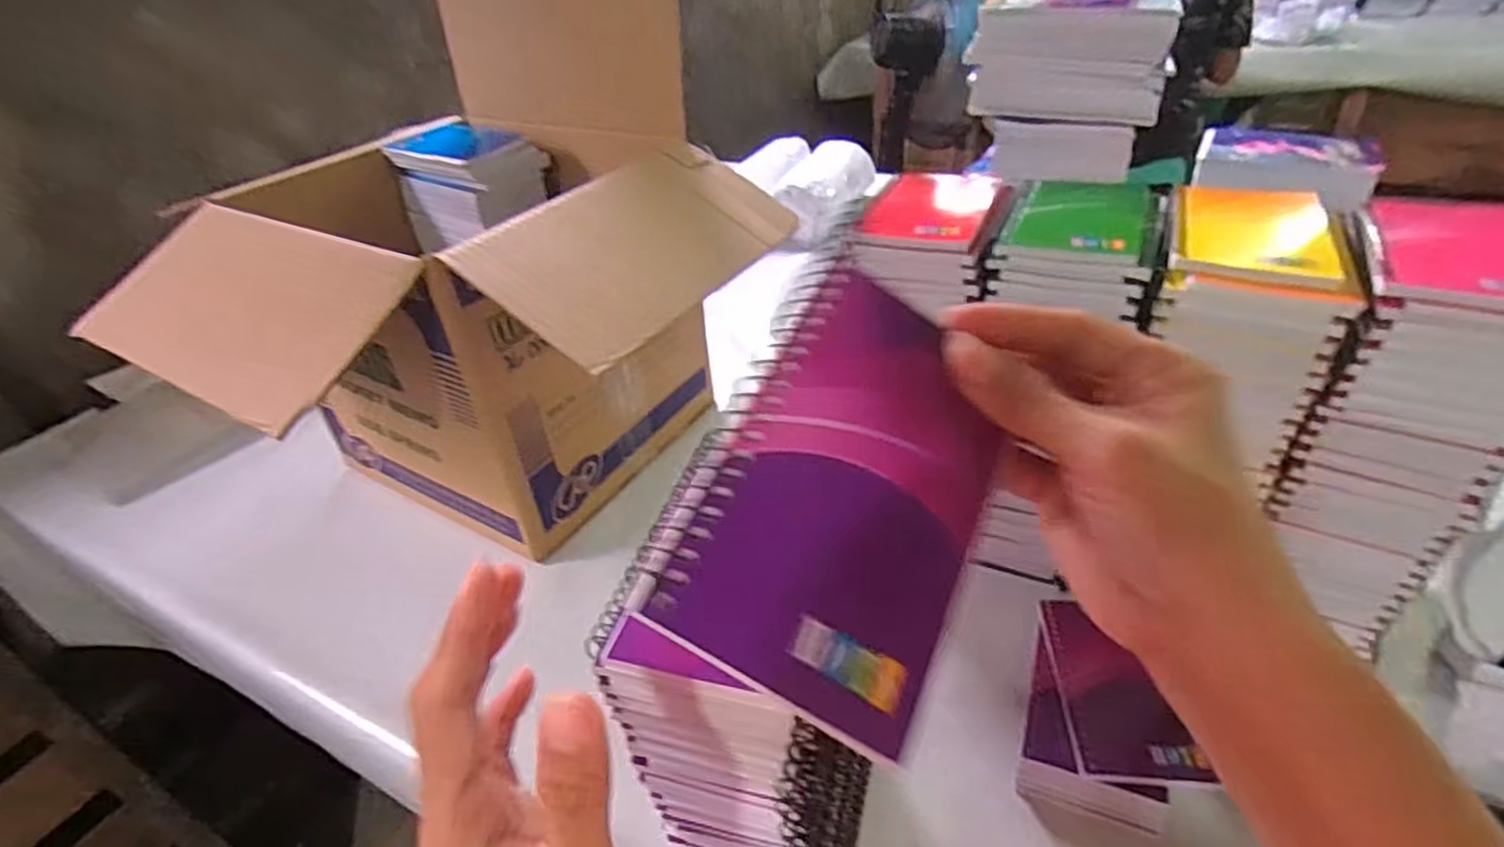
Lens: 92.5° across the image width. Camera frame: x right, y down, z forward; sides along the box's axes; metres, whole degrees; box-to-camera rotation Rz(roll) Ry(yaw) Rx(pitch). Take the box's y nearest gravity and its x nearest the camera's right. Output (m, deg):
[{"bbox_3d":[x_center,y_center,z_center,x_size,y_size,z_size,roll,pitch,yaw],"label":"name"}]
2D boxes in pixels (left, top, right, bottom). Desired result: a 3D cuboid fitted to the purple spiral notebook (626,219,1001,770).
[{"bbox_3d":[0.032,0.012,0.211,0.085,0.004,0.135,33,63,-11],"label":"purple spiral notebook"}]

